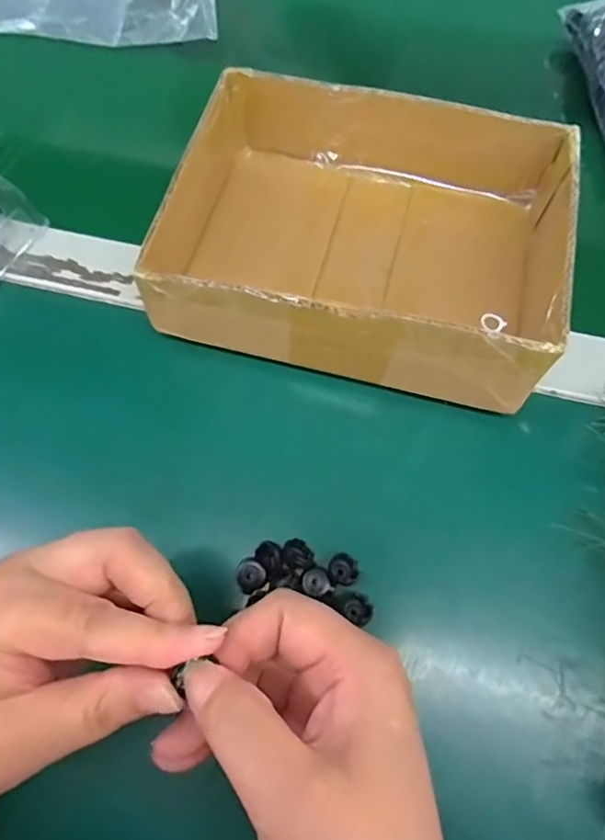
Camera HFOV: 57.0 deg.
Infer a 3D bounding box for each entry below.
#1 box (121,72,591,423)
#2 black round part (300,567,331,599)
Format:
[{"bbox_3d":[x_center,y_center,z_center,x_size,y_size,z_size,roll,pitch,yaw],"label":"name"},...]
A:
[{"bbox_3d":[0.033,-0.106,0.307,0.204,0.065,0.164,13,71,6],"label":"box"},{"bbox_3d":[0.006,0.079,0.272,0.013,0.004,0.014,0,70,1],"label":"black round part"}]

